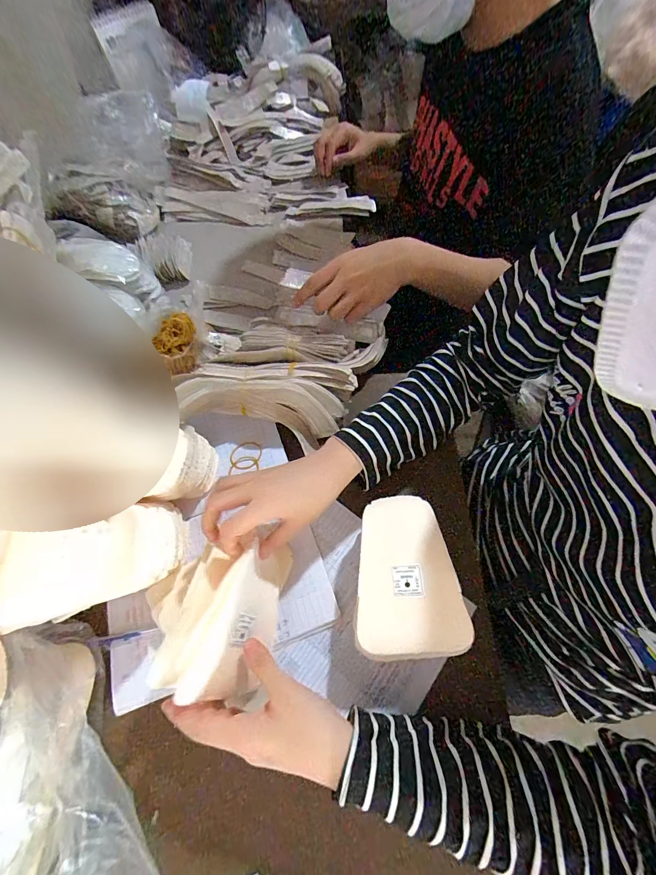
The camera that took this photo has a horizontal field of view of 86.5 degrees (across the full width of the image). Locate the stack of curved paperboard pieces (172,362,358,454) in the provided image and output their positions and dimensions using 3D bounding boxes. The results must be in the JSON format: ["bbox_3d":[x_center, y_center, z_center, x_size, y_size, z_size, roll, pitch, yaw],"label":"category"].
[{"bbox_3d":[-0.084,-0.052,0.459,0.225,0.048,0.097,2,64,6],"label":"stack of curved paperboard pieces"}]

